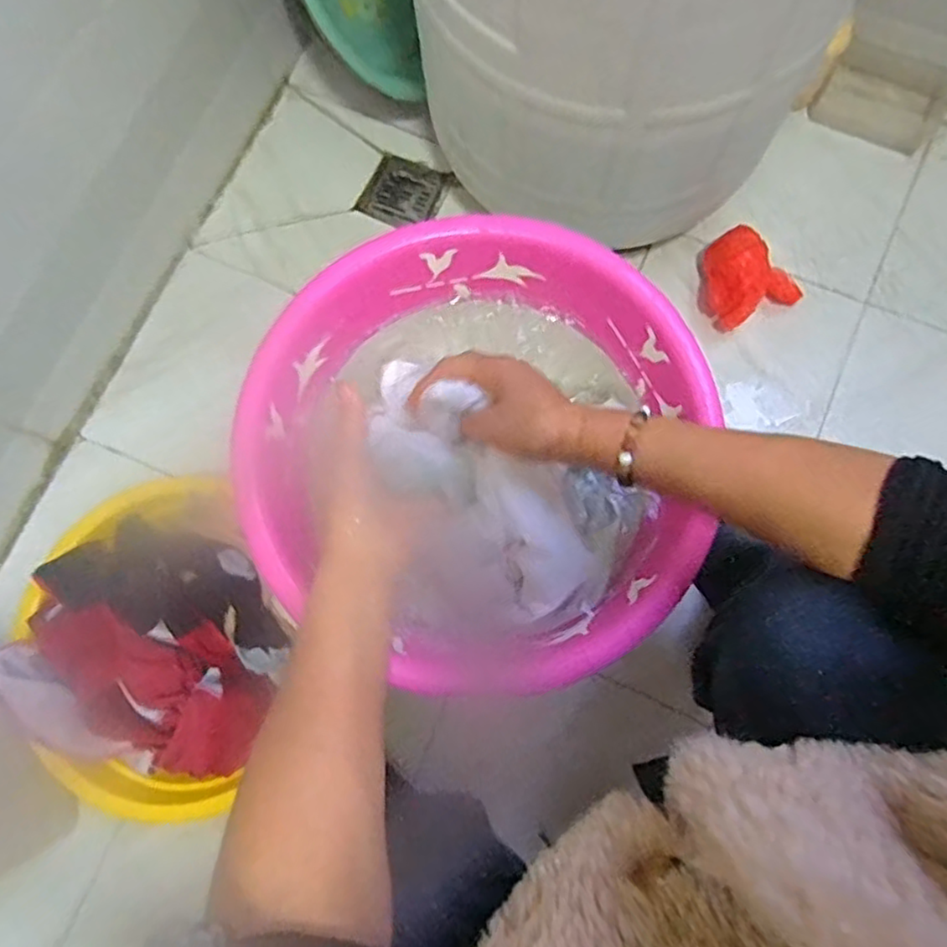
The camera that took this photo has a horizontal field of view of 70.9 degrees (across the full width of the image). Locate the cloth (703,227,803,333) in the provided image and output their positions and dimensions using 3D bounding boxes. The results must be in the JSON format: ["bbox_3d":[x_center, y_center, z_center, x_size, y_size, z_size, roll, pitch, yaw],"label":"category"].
[{"bbox_3d":[0.364,-0.273,0.879,0.124,0.068,0.122,-25,80,-4],"label":"cloth"}]

